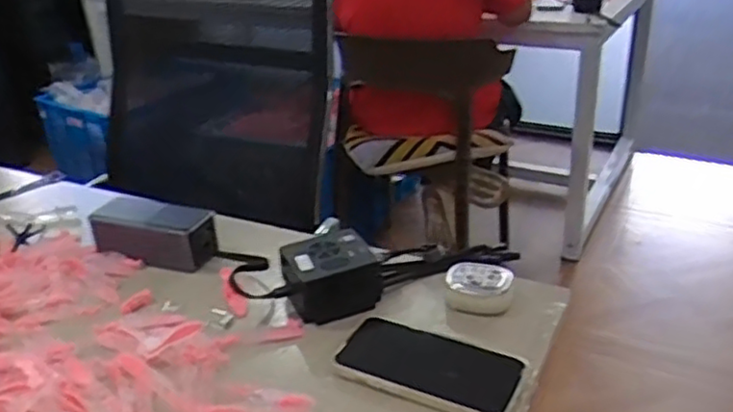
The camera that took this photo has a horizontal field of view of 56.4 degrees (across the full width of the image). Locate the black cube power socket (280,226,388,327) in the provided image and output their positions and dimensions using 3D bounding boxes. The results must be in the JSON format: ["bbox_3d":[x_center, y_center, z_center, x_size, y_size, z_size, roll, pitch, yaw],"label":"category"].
[{"bbox_3d":[-0.035,0.064,0.636,0.079,0.050,0.073,-17,30,-27],"label":"black cube power socket"}]

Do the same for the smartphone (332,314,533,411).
[{"bbox_3d":[0.051,0.128,0.547,0.146,0.017,0.077,11,30,24],"label":"smartphone"}]

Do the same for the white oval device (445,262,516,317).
[{"bbox_3d":[0.103,0.078,0.626,0.059,0.035,0.043,5,28,14],"label":"white oval device"}]

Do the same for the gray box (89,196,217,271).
[{"bbox_3d":[-0.224,0.026,0.730,0.130,0.050,0.058,6,28,17],"label":"gray box"}]

